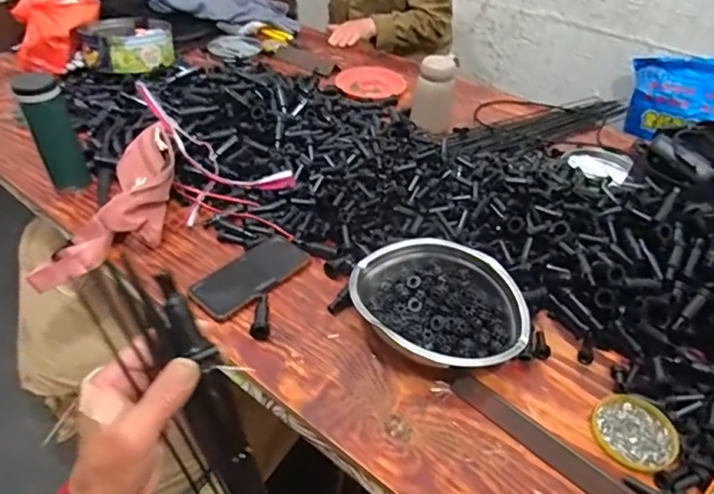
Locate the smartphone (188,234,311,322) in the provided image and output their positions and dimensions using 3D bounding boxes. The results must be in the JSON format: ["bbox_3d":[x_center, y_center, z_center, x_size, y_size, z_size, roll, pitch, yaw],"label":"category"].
[{"bbox_3d":[-0.145,0.037,0.721,0.080,0.008,0.164,29,48,27],"label":"smartphone"}]

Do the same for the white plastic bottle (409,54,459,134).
[{"bbox_3d":[0.158,-0.307,1.078,0.084,0.155,0.069,8,41,5],"label":"white plastic bottle"}]

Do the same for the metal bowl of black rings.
[{"bbox_3d":[0.098,0.074,0.653,0.210,0.058,0.190,6,41,4],"label":"metal bowl of black rings"}]

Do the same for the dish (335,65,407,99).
[{"bbox_3d":[0.030,-0.380,1.227,0.148,0.027,0.184,18,43,16],"label":"dish"}]

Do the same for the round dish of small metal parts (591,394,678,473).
[{"bbox_3d":[0.298,0.198,0.563,0.082,0.009,0.082,2,41,-2],"label":"round dish of small metal parts"}]

